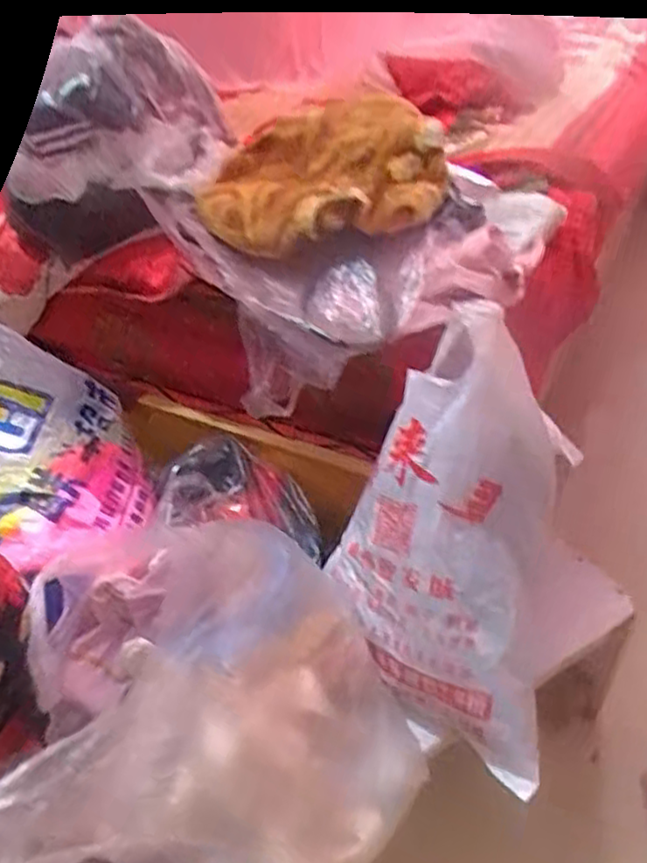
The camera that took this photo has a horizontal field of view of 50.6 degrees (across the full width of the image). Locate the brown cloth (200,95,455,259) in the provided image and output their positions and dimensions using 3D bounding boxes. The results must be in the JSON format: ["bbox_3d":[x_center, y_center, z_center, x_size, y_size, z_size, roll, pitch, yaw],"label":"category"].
[{"bbox_3d":[-0.010,-0.273,0.714,0.243,0.078,0.247,-9,38,-8],"label":"brown cloth"}]

